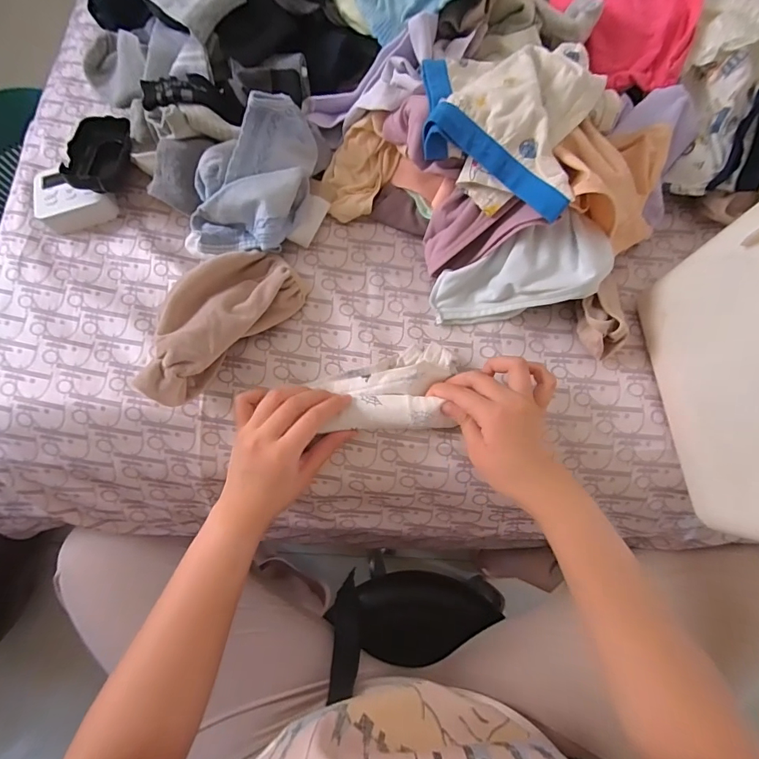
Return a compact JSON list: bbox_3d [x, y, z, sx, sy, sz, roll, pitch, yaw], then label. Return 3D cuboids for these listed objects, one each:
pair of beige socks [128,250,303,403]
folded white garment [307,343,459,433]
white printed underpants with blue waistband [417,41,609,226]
[{"bbox_3d":[-0.153,-0.059,0.390,0.175,0.058,0.082,-44,80,-11],"label":"pair of beige socks"},{"bbox_3d":[0.011,0.009,0.390,0.129,0.023,0.079,-5,75,-2],"label":"folded white garment"},{"bbox_3d":[0.112,-0.240,0.367,0.156,0.056,0.176,20,75,4],"label":"white printed underpants with blue waistband"}]

